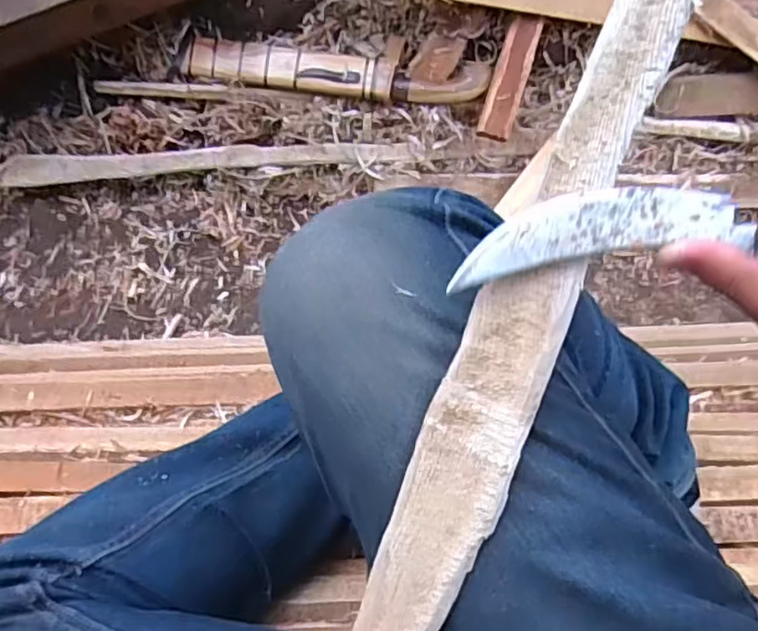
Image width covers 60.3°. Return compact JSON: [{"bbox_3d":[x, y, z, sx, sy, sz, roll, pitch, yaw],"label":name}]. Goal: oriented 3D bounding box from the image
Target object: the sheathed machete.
[{"bbox_3d":[-0.061,-0.354,0.936,0.428,0.030,0.079,7,89,6],"label":"sheathed machete"}]

